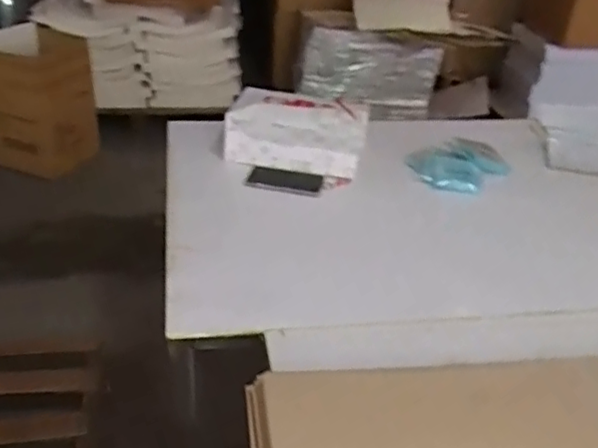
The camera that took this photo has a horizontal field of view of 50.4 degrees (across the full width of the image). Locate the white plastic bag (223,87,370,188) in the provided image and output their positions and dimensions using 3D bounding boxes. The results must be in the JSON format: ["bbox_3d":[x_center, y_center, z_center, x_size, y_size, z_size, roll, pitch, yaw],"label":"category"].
[{"bbox_3d":[-0.008,-0.207,1.440,0.307,0.126,0.184,8,32,7],"label":"white plastic bag"}]

